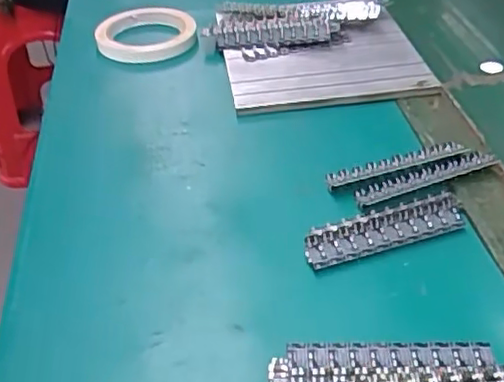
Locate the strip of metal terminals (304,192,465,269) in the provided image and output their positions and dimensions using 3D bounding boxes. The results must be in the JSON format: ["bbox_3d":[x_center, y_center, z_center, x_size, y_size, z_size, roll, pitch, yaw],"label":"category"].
[{"bbox_3d":[0.088,0.023,0.418,0.117,0.008,0.030,-15,40,-15],"label":"strip of metal terminals"}]

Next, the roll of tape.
[{"bbox_3d":[-0.108,-0.162,0.650,0.097,0.019,0.097,-1,39,1],"label":"roll of tape"}]

